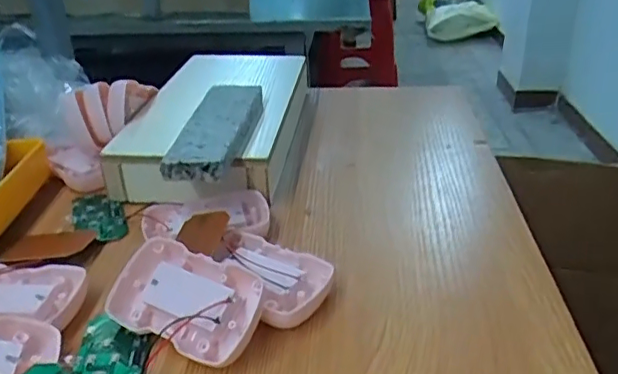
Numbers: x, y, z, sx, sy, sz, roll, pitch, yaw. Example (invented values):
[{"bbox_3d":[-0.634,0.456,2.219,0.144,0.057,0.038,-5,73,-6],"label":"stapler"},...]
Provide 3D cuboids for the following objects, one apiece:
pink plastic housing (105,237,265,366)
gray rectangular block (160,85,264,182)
[{"bbox_3d":[-0.070,0.063,0.321,0.087,0.017,0.054,14,64,22],"label":"pink plastic housing"},{"bbox_3d":[-0.071,-0.048,0.451,0.051,0.020,0.149,1,28,4],"label":"gray rectangular block"}]

